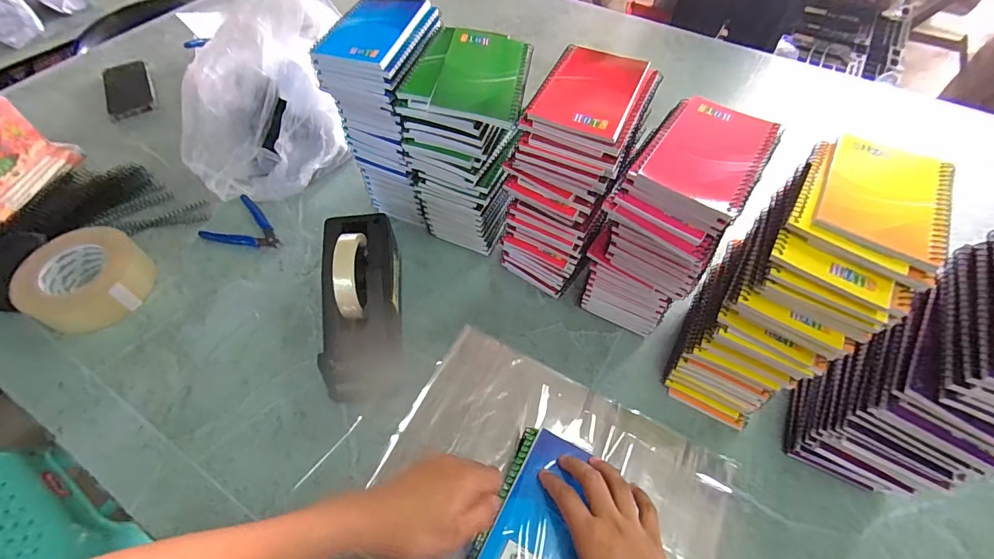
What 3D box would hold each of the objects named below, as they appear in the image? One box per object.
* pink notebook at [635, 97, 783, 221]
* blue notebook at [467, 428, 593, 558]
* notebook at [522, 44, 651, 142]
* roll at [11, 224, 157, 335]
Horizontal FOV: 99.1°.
[{"bbox_3d":[0.187,-0.110,0.369,0.083,0.014,0.129,31,62,19],"label":"pink notebook"},{"bbox_3d":[0.040,0.206,0.372,0.083,0.008,0.131,22,59,14],"label":"blue notebook"},{"bbox_3d":[0.088,-0.180,0.398,0.084,0.006,0.126,20,59,13],"label":"notebook"},{"bbox_3d":[-0.526,0.000,0.542,0.137,0.068,0.125,0,57,0],"label":"roll"}]

